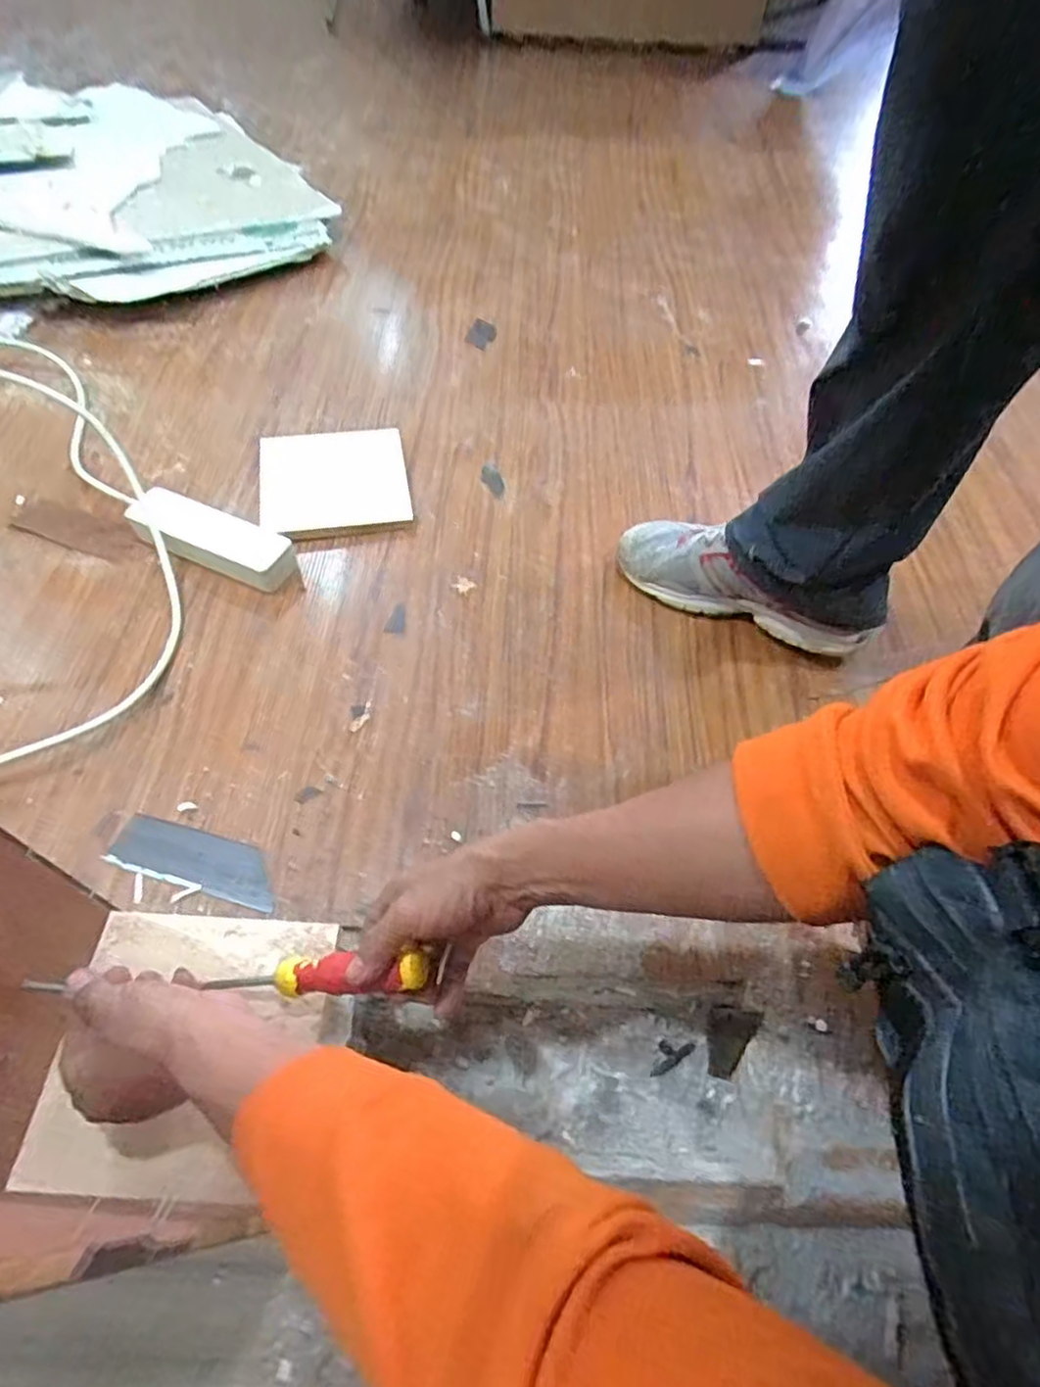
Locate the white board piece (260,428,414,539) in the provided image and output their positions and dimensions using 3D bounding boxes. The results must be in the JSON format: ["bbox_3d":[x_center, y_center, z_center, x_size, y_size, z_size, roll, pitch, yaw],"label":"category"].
[{"bbox_3d":[-0.236,-0.269,0.897,0.182,0.022,0.182,-8,57,-8],"label":"white board piece"}]

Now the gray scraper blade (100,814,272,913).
[{"bbox_3d":[-0.290,0.148,0.631,0.157,0.004,0.051,15,57,7],"label":"gray scraper blade"}]

